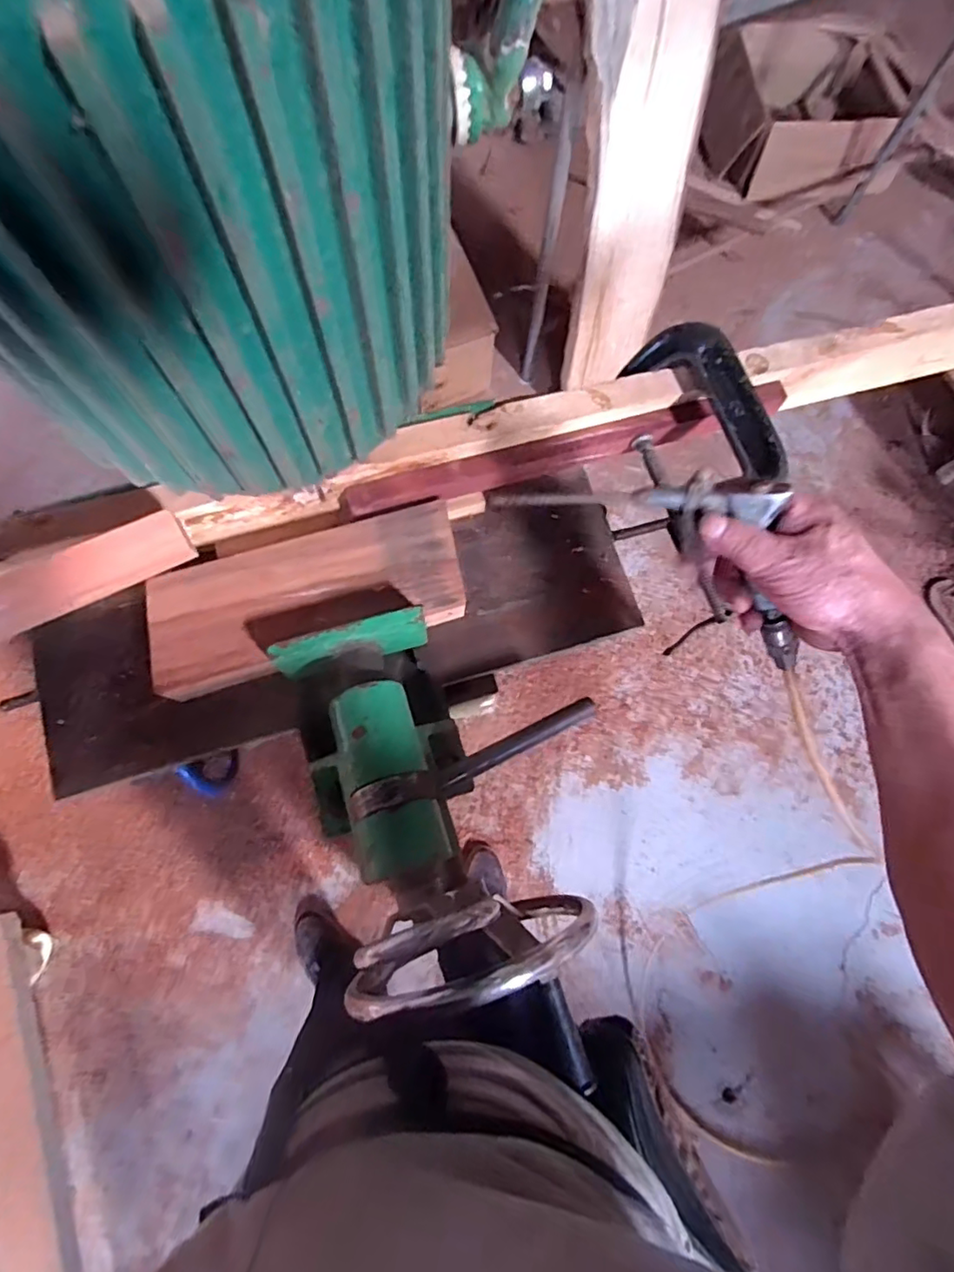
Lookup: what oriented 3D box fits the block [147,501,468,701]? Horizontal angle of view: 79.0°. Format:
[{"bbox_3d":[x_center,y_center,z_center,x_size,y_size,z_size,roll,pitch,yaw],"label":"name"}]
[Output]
[{"bbox_3d":[-0.138,-0.033,0.480,0.256,0.034,0.100,-17,77,-7],"label":"block"}]

